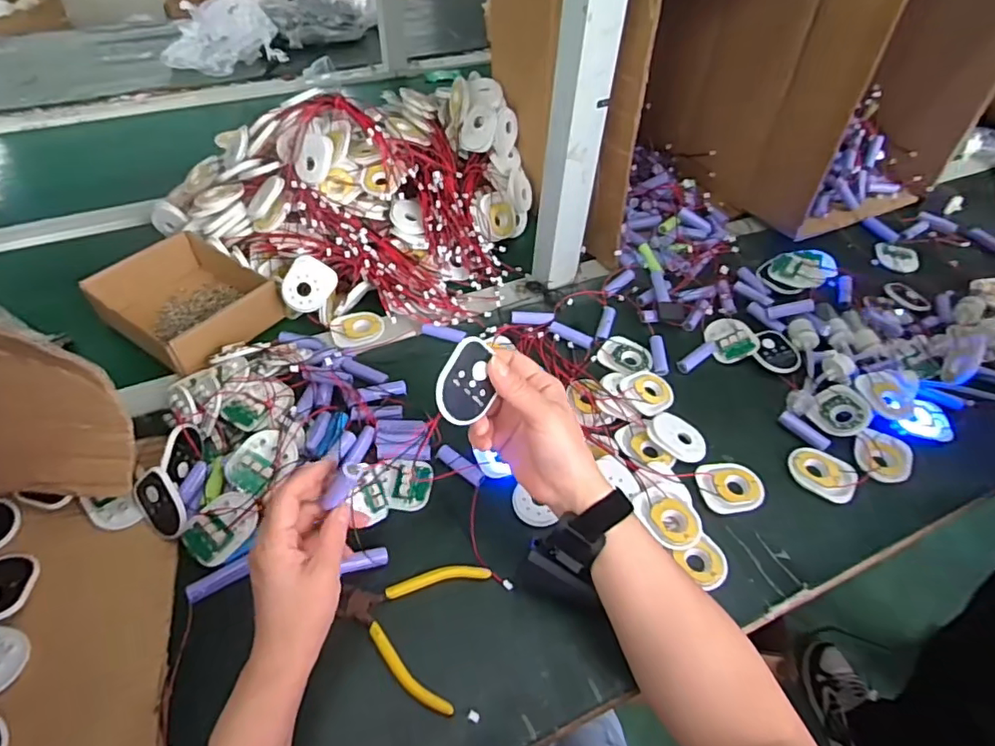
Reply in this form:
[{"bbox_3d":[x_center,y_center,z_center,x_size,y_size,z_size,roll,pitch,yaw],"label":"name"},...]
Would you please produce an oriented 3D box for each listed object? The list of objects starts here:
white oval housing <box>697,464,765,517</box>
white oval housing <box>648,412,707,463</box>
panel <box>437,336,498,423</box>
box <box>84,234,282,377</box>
[{"bbox_3d":[0.215,0.105,0.514,0.056,0.011,0.049,-2,50,-5],"label":"white oval housing"},{"bbox_3d":[0.178,0.060,0.547,0.057,0.008,0.049,34,56,23],"label":"white oval housing"},{"bbox_3d":[-0.021,0.006,0.388,0.009,0.043,0.058,6,69,48],"label":"panel"},{"bbox_3d":[-0.339,-0.083,0.632,0.178,0.057,0.158,26,51,21],"label":"box"}]

